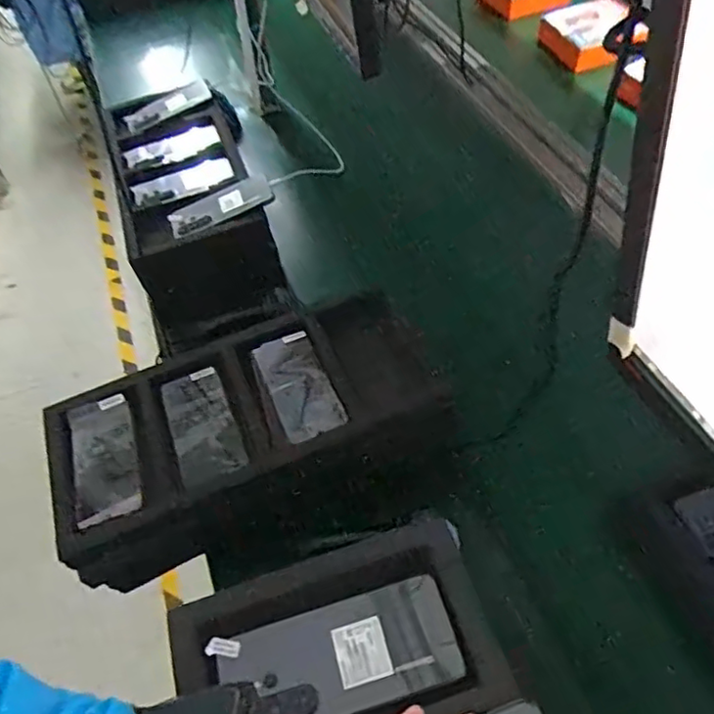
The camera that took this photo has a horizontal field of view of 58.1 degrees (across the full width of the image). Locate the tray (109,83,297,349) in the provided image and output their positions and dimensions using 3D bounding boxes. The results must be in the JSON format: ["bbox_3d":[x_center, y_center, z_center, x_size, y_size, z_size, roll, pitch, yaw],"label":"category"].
[{"bbox_3d":[-0.290,-0.272,1.167,0.237,0.160,0.581,-17,51,-8],"label":"tray"}]

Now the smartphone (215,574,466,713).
[{"bbox_3d":[-0.012,0.213,0.454,0.161,0.008,0.073,-15,51,-6],"label":"smartphone"}]

